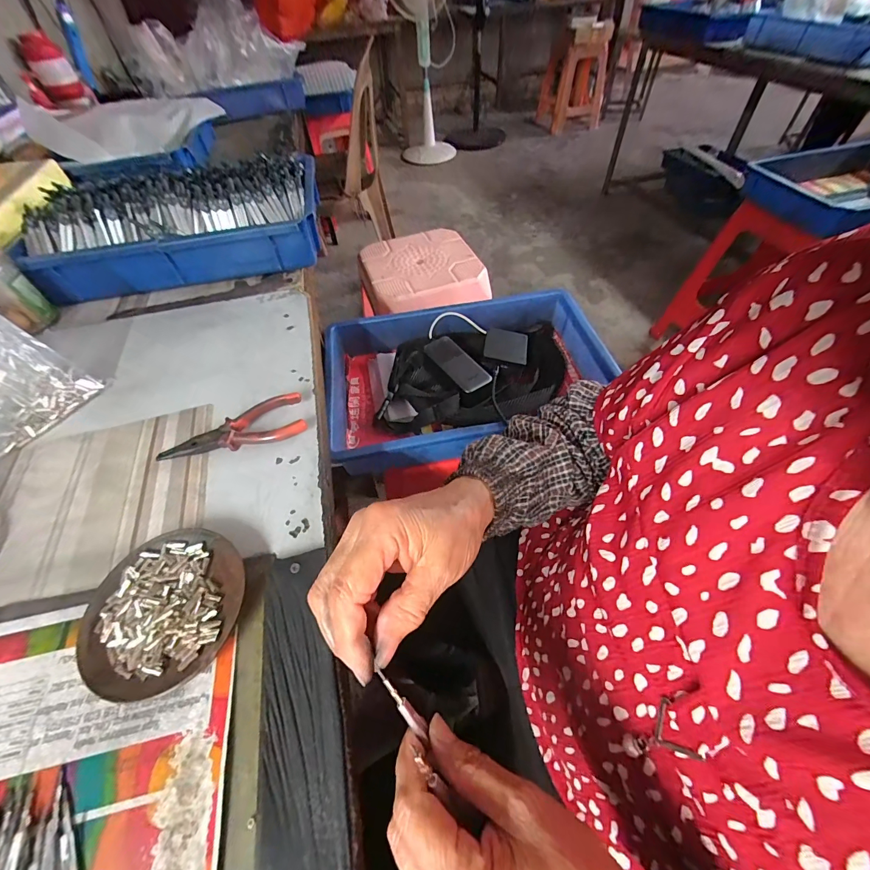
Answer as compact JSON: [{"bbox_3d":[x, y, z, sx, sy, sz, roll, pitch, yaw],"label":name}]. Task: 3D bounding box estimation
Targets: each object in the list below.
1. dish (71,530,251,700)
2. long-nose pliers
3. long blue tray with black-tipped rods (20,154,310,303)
[{"bbox_3d":[-0.206,0.131,0.285,0.114,0.025,0.113,-1,53,1],"label":"dish"},{"bbox_3d":[-0.208,-0.005,0.386,0.140,0.016,0.050,-14,54,-9],"label":"long-nose pliers"},{"bbox_3d":[-0.381,-0.307,0.558,0.402,0.127,0.112,-11,54,-4],"label":"long blue tray with black-tipped rods"}]

